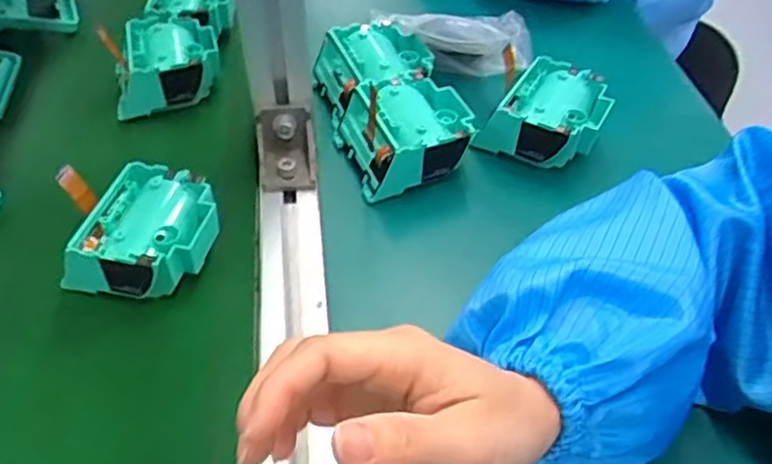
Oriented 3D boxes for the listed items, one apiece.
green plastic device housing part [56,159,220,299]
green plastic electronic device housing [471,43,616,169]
[{"bbox_3d":[-0.141,-0.002,0.393,0.081,0.049,0.075,12,49,10],"label":"green plastic device housing part"},{"bbox_3d":[0.109,-0.079,0.470,0.076,0.046,0.074,21,52,18],"label":"green plastic electronic device housing"}]

